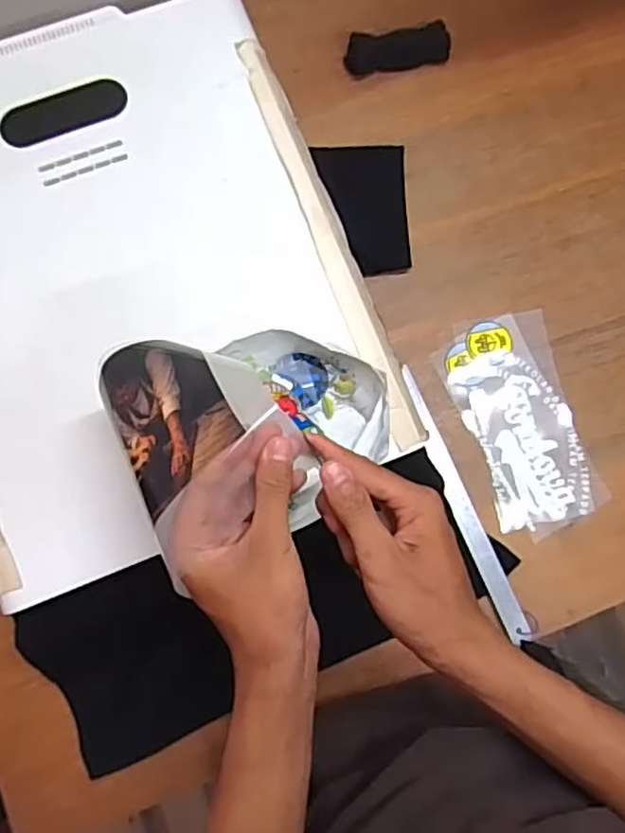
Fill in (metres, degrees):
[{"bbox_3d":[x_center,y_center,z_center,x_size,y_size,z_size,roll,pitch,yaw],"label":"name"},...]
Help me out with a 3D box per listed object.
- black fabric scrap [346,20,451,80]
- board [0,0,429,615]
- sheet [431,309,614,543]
[{"bbox_3d":[0.106,-0.459,0.838,0.130,0.031,0.047,-14,81,-4],"label":"black fabric scrap"},{"bbox_3d":[-0.171,-0.137,0.611,0.397,0.031,0.494,-22,84,-7],"label":"board"},{"bbox_3d":[0.240,0.006,0.769,0.129,0.011,0.250,-17,81,-5],"label":"sheet"}]

